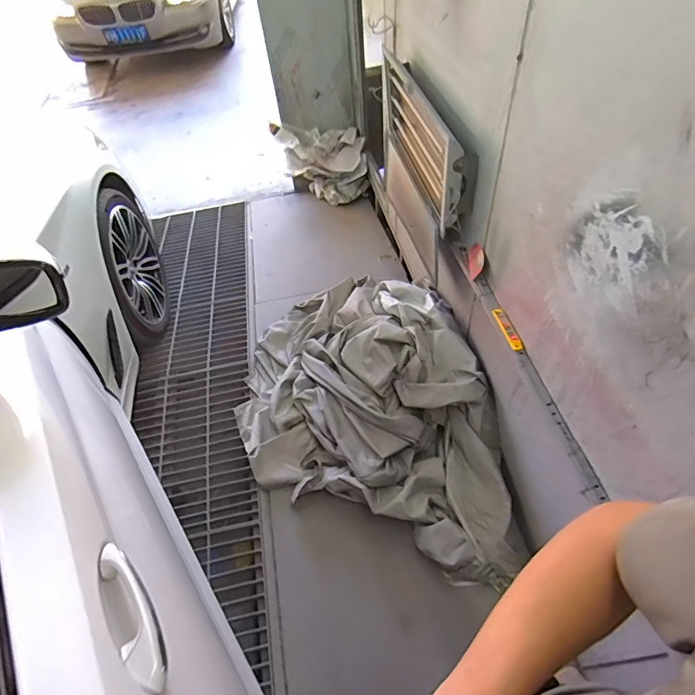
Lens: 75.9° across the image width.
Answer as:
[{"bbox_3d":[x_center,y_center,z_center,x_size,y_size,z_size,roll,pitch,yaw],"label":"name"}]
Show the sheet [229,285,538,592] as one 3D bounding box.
[{"bbox_3d":[0.040,0.201,1.574,0.814,0.379,1.204,-12,54,-9],"label":"sheet"}]

